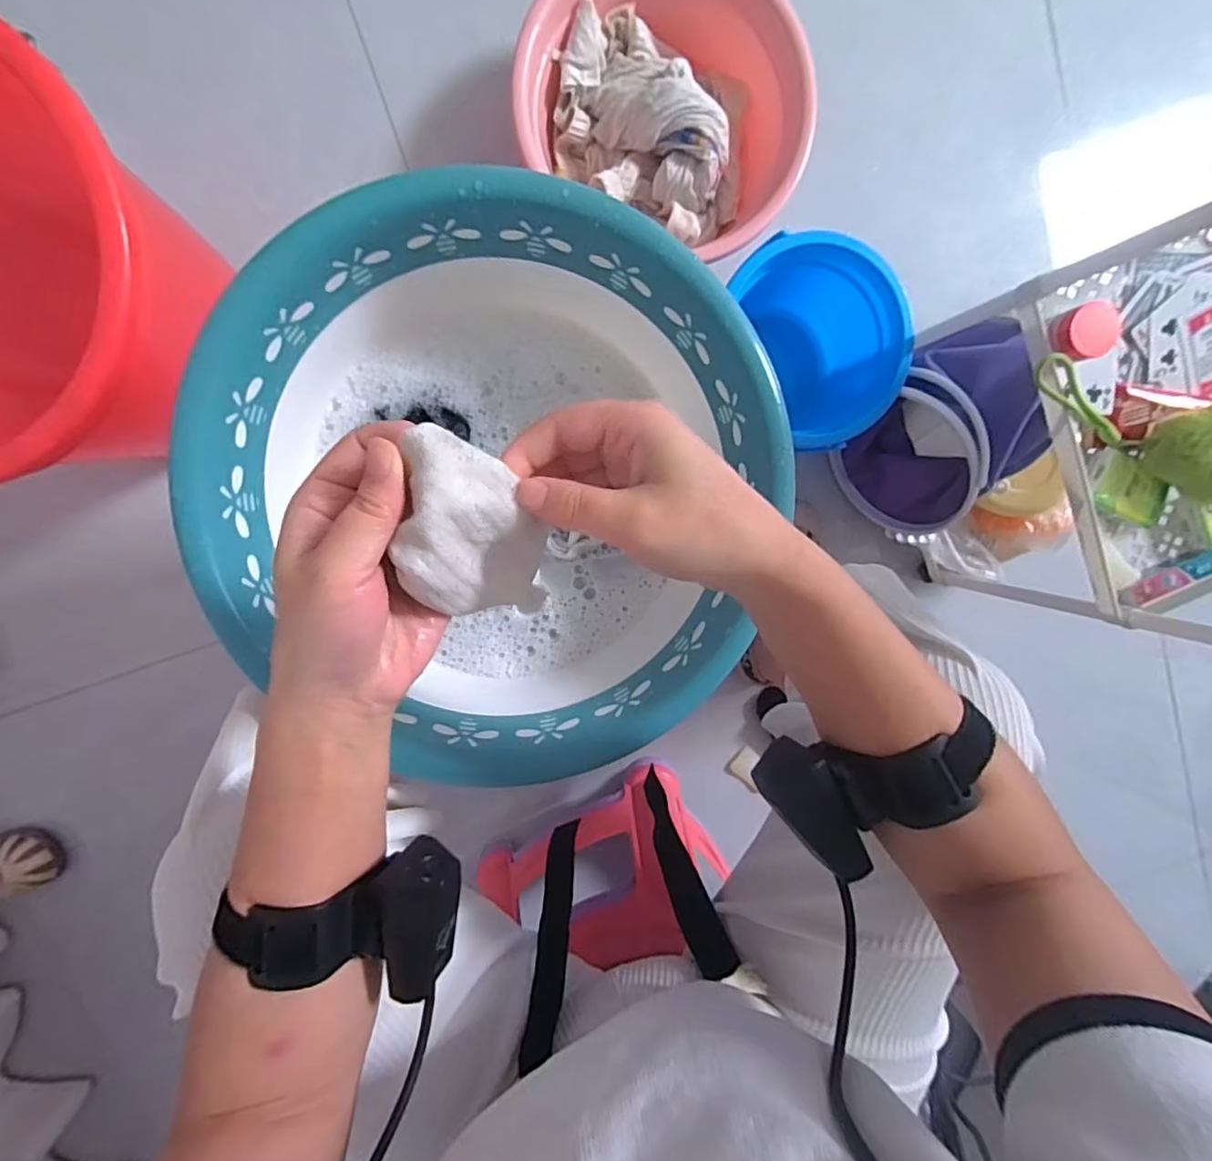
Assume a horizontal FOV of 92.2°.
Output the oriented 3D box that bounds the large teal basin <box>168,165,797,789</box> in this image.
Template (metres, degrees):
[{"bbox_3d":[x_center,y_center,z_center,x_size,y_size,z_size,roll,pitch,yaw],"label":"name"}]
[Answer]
[{"bbox_3d":[-0.064,-0.069,0.406,0.359,0.103,0.334,-1,98,-4],"label":"large teal basin"}]

